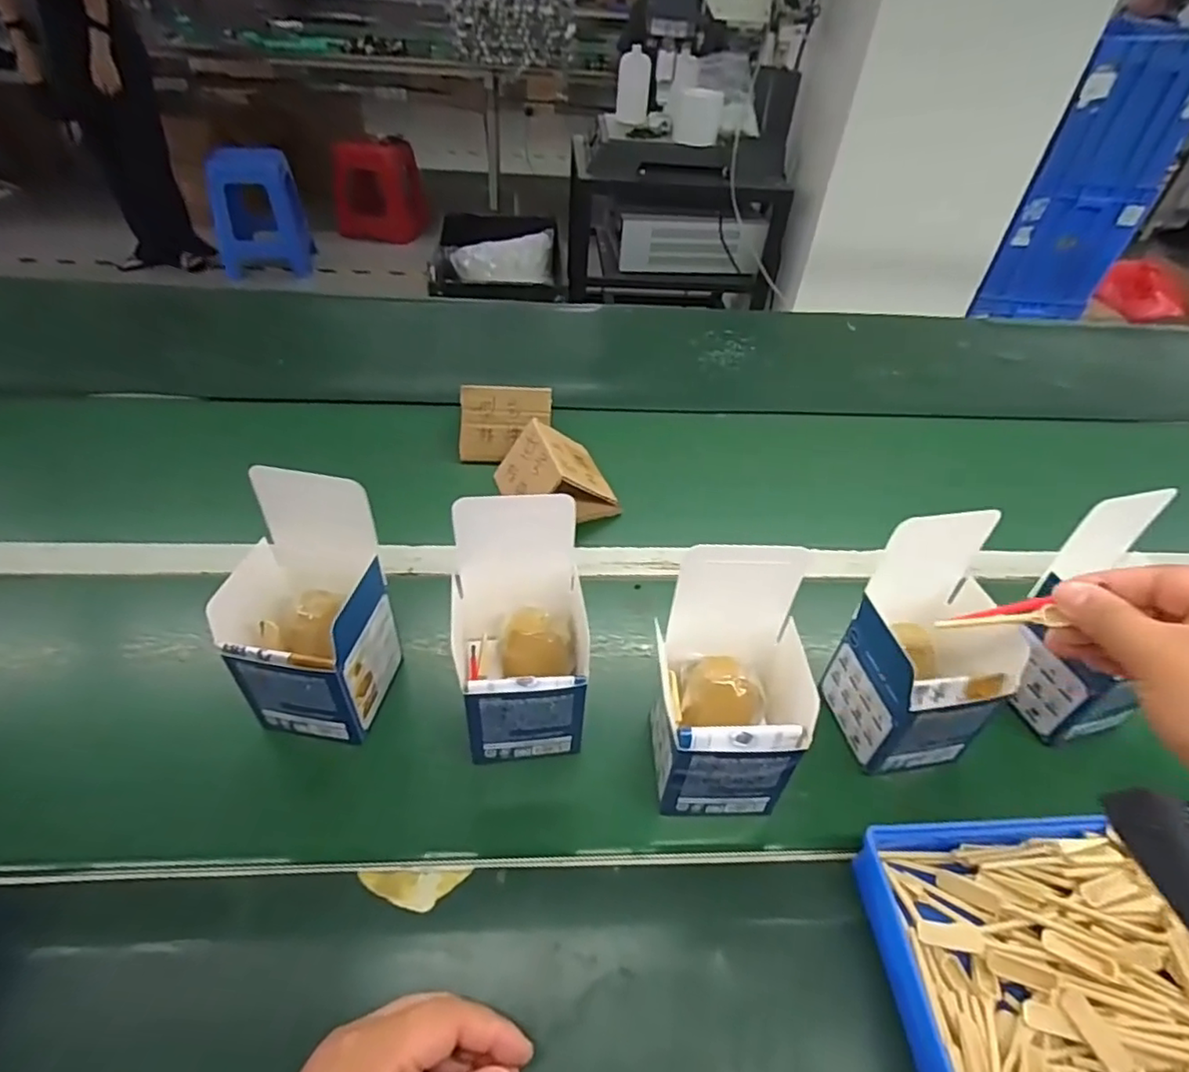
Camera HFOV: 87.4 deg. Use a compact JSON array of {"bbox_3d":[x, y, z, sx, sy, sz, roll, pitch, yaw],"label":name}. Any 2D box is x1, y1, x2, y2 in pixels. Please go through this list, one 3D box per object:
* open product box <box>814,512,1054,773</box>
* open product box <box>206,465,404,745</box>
[{"bbox_3d":[0.239,0.078,0.441,0.092,0.168,0.094,-6,45,-11],"label":"open product box"},{"bbox_3d":[-0.199,0.056,0.434,0.089,0.159,0.093,9,44,5],"label":"open product box"}]

